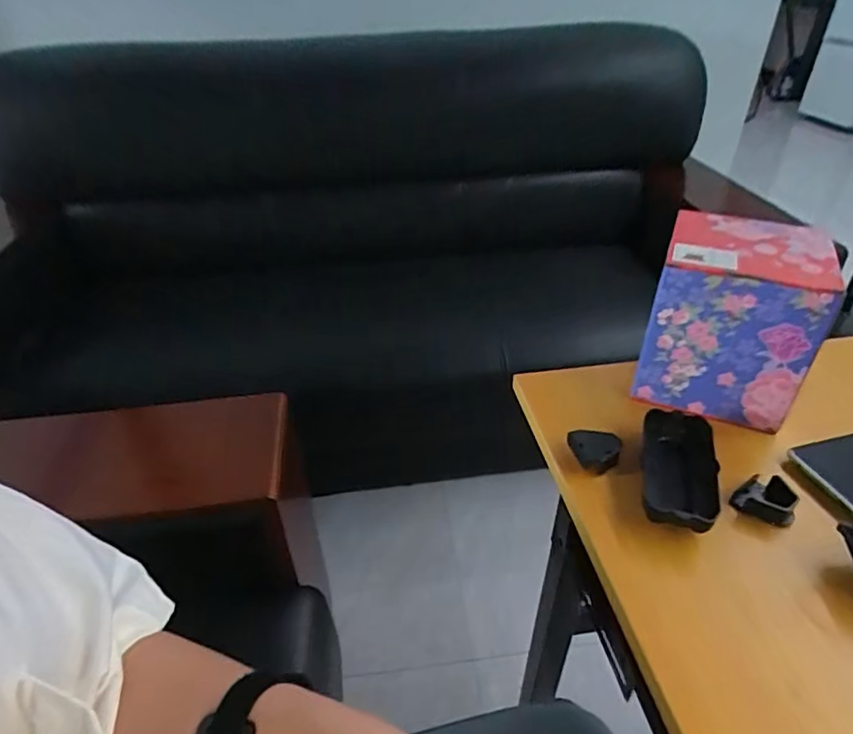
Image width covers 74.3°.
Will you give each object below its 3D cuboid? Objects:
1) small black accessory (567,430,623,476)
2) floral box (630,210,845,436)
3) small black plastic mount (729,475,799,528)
[{"bbox_3d":[0.135,0.068,0.457,0.041,0.017,0.038,-1,37,1],"label":"small black accessory"},{"bbox_3d":[0.271,-0.048,0.504,0.123,0.141,0.123,16,41,21],"label":"floral box"},{"bbox_3d":[0.254,0.099,0.419,0.039,0.018,0.036,30,48,35],"label":"small black plastic mount"}]

